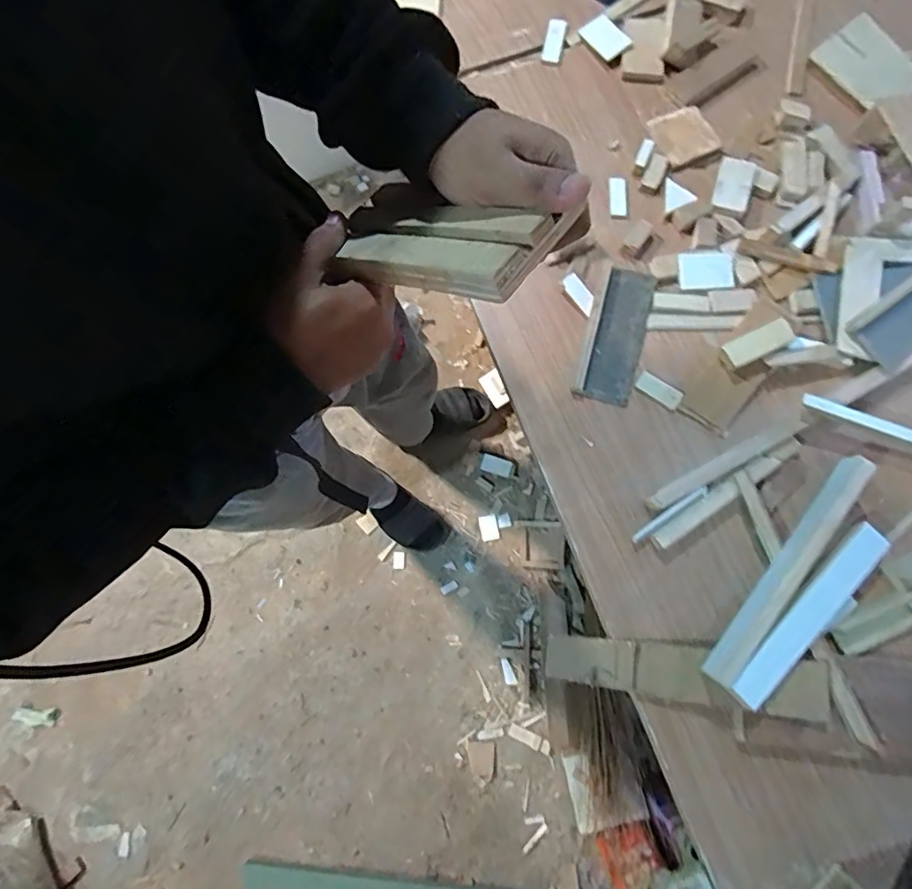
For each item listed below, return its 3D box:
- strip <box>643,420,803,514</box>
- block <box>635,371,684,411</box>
[{"bbox_3d":[0.303,0.022,0.608,0.195,0.020,0.020,-28,77,-4],"label":"strip"},{"bbox_3d":[0.241,-0.064,0.638,0.054,0.006,0.024,36,81,10],"label":"block"}]

